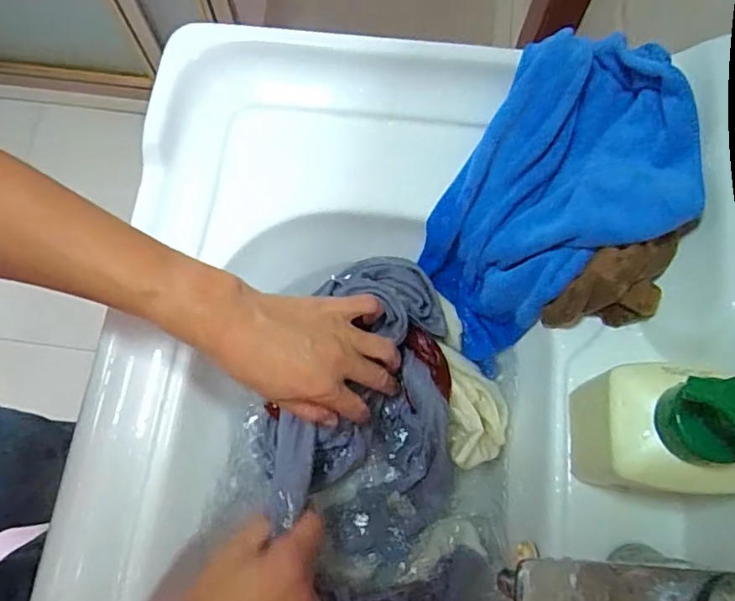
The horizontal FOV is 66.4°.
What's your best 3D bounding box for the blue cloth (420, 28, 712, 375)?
[{"bbox_3d":[0.154,-0.076,0.476,0.165,0.141,0.258,31,76,9],"label":"blue cloth"}]

